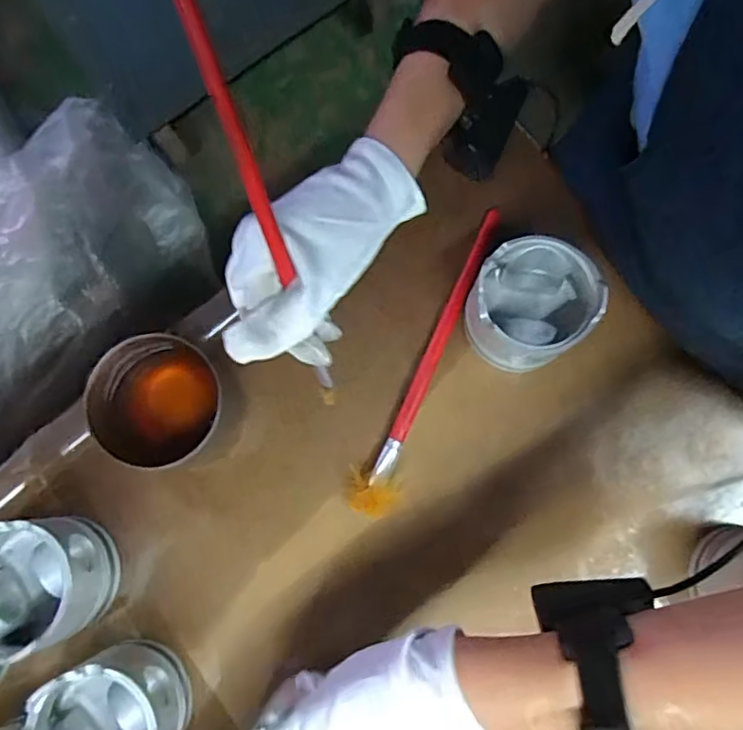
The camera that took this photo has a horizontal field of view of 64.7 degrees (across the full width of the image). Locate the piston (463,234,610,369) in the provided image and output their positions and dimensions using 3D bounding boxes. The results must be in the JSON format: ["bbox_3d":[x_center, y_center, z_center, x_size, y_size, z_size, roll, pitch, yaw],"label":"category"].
[{"bbox_3d":[0.124,-0.047,0.470,0.090,0.084,0.089,0,80,1],"label":"piston"}]

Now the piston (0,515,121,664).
[{"bbox_3d":[-0.253,0.164,0.448,0.092,0.086,0.093,0,80,1],"label":"piston"}]

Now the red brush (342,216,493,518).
[{"bbox_3d":[0.053,-0.005,0.497,0.039,0.019,0.280,26,81,6],"label":"red brush"}]

